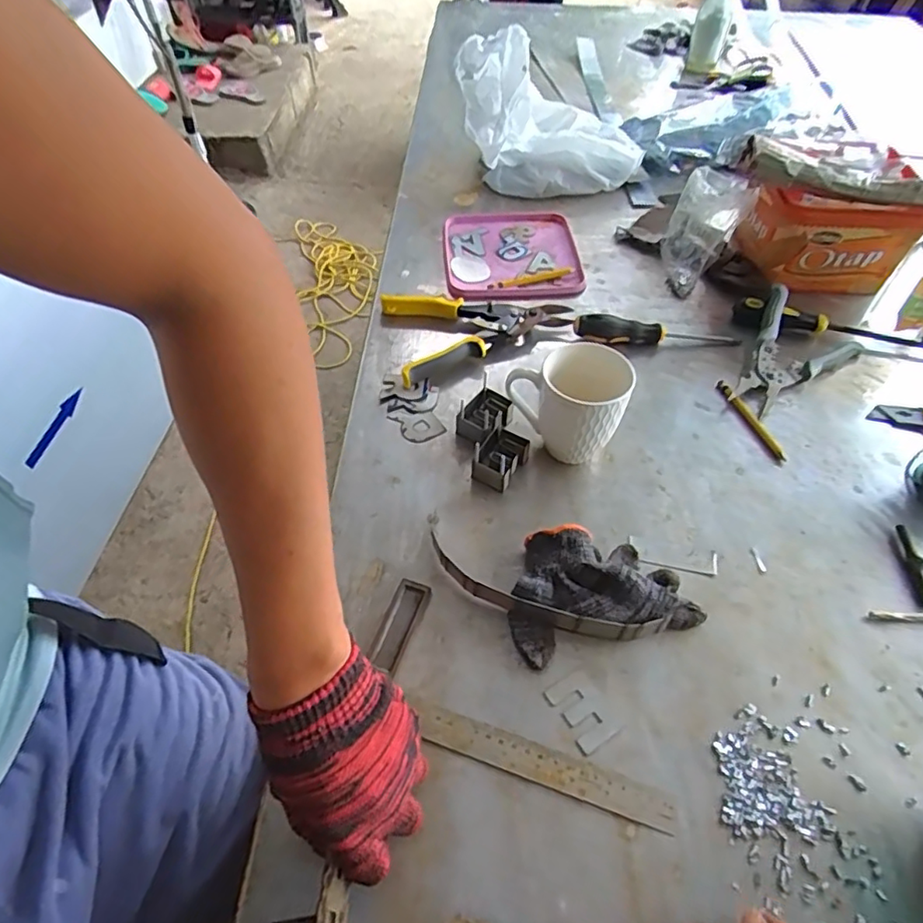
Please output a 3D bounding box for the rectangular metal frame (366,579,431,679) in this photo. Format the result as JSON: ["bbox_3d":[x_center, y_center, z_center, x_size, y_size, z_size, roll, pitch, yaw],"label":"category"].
[{"bbox_3d":[-0.052,0.136,0.493,0.029,0.006,0.074,18,54,12],"label":"rectangular metal frame"}]

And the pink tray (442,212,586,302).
[{"bbox_3d":[0.069,-0.292,0.824,0.185,0.011,0.208,-4,52,-5],"label":"pink tray"}]

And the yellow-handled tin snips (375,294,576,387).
[{"bbox_3d":[0.020,-0.162,0.709,0.211,0.023,0.139,-12,53,-11],"label":"yellow-handled tin snips"}]

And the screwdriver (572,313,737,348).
[{"bbox_3d":[0.234,-0.158,0.706,0.195,0.032,0.036,-1,52,-3],"label":"screwdriver"}]

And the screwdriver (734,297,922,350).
[{"bbox_3d":[0.492,-0.157,0.721,0.293,0.028,0.049,11,53,7],"label":"screwdriver"}]

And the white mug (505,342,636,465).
[{"bbox_3d":[0.107,-0.055,0.579,0.104,0.108,0.080,38,60,24],"label":"white mug"}]

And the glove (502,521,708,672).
[{"bbox_3d":[0.114,0.101,0.500,0.154,0.041,0.104,-11,53,-10],"label":"glove"}]

